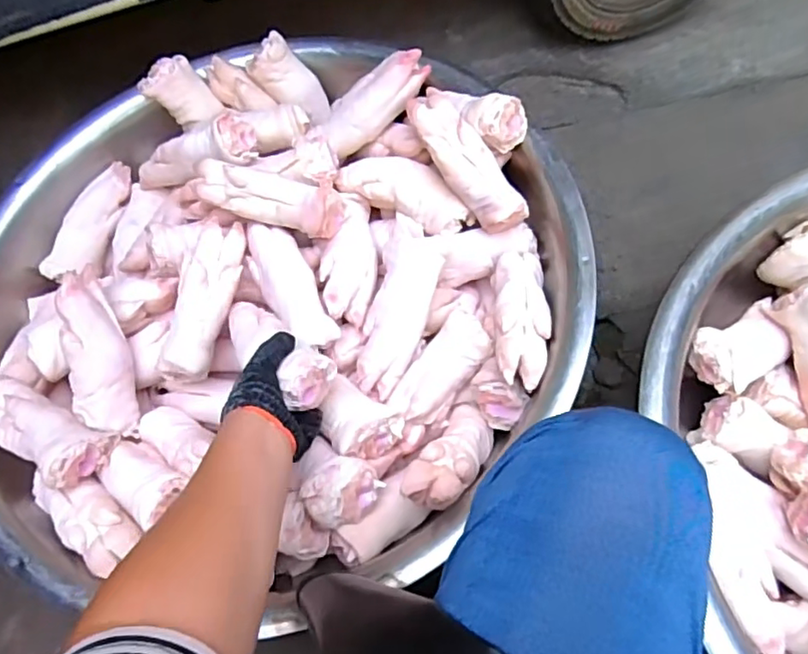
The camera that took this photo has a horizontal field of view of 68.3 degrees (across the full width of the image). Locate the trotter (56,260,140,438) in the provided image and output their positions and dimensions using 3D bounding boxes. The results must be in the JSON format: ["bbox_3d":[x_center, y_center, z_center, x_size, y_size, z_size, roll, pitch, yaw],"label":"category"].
[{"bbox_3d":[-0.322,0.029,0.621,0.055,0.043,0.171,-13,93,-6],"label":"trotter"}]

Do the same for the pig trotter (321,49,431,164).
[{"bbox_3d":[-0.034,-0.265,0.709,0.147,0.046,0.065,-43,71,9],"label":"pig trotter"}]

